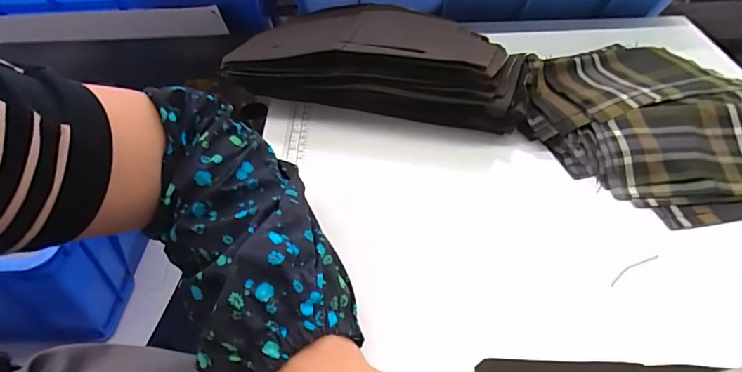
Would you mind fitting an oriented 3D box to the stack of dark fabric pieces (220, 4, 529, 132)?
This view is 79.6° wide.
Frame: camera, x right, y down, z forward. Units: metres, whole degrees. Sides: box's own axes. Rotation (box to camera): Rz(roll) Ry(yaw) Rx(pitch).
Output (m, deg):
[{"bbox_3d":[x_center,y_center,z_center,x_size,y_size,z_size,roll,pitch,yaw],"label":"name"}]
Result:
[{"bbox_3d":[0.012,-0.144,0.493,0.285,0.071,0.178,6,47,8],"label":"stack of dark fabric pieces"}]

